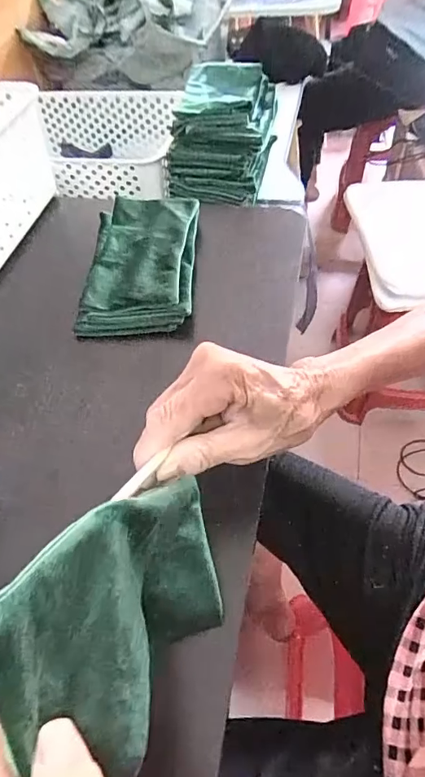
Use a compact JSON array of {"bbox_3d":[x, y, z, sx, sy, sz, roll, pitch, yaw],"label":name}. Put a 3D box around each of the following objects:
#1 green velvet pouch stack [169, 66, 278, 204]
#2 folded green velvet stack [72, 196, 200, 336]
[{"bbox_3d":[0.014,-0.344,0.616,0.120,0.105,0.171,8,55,11],"label":"green velvet pouch stack"},{"bbox_3d":[-0.071,-0.129,0.457,0.105,0.027,0.171,-1,54,4],"label":"folded green velvet stack"}]

